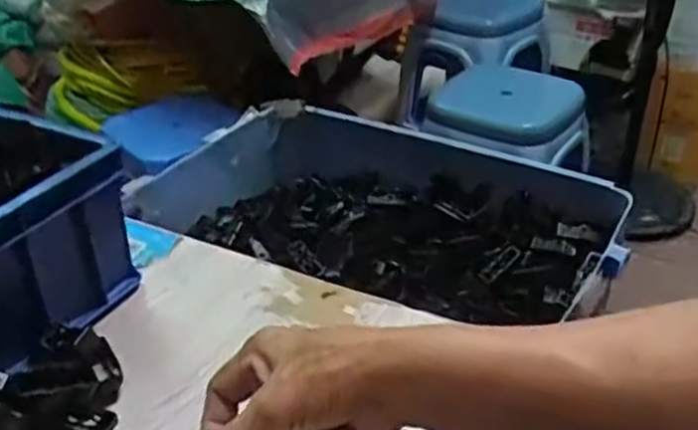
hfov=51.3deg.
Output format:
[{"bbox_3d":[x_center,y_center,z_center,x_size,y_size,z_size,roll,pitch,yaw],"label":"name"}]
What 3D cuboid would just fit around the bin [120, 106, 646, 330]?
[{"bbox_3d":[0.031,-0.008,0.831,0.503,0.110,0.236,12,35,20],"label":"bin"}]

